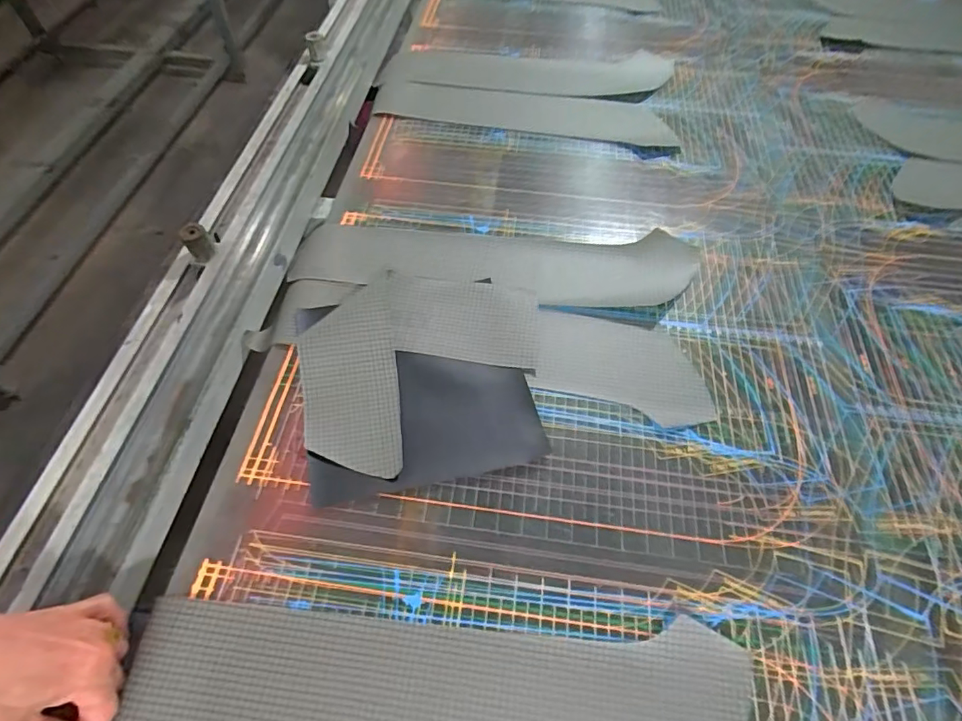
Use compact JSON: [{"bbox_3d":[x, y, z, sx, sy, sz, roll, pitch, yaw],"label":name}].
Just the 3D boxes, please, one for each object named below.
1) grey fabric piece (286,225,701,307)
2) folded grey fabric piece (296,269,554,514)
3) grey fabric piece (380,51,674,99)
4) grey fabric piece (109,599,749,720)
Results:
[{"bbox_3d":[0.008,-0.105,0.534,0.425,0.013,0.099,4,59,2],"label":"grey fabric piece"},{"bbox_3d":[-0.051,0.009,0.459,0.219,0.014,0.207,-10,59,-6],"label":"folded grey fabric piece"},{"bbox_3d":[0.067,-0.423,0.732,0.404,0.021,0.094,3,64,5],"label":"grey fabric piece"},{"bbox_3d":[-0.033,0.225,0.333,0.400,0.007,0.097,4,59,2],"label":"grey fabric piece"}]

